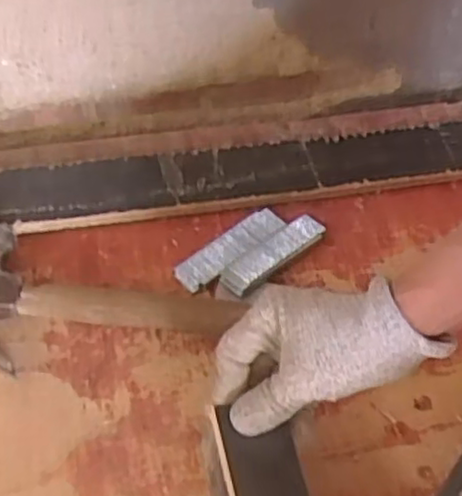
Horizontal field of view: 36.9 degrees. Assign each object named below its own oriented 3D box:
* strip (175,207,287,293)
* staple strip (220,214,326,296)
[{"bbox_3d":[0.001,-0.002,0.601,0.109,0.007,0.032,-35,61,-26],"label":"strip"},{"bbox_3d":[0.036,0.004,0.598,0.108,0.011,0.032,-37,62,-27],"label":"staple strip"}]

